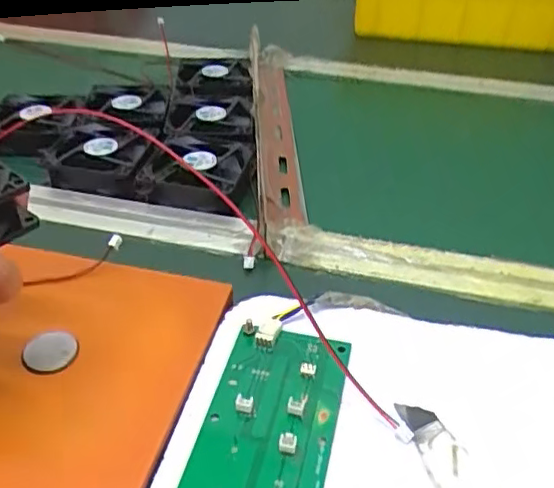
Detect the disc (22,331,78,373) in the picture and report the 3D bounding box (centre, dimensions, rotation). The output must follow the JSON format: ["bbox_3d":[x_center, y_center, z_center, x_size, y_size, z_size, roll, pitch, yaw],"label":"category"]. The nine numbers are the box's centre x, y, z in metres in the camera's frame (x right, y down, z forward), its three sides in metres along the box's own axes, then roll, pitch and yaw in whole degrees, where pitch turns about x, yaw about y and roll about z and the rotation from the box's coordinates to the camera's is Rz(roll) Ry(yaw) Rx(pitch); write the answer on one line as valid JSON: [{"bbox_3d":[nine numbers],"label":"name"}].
[{"bbox_3d":[-0.125,0.058,0.332,0.024,0.006,0.025,1,38,0],"label":"disc"}]

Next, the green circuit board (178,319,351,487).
[{"bbox_3d":[-0.005,0.092,0.301,0.064,0.009,0.131,9,40,11],"label":"green circuit board"}]

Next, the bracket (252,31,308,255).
[{"bbox_3d":[-0.001,-0.114,0.577,0.042,0.045,0.372,-1,40,-4],"label":"bracket"}]

